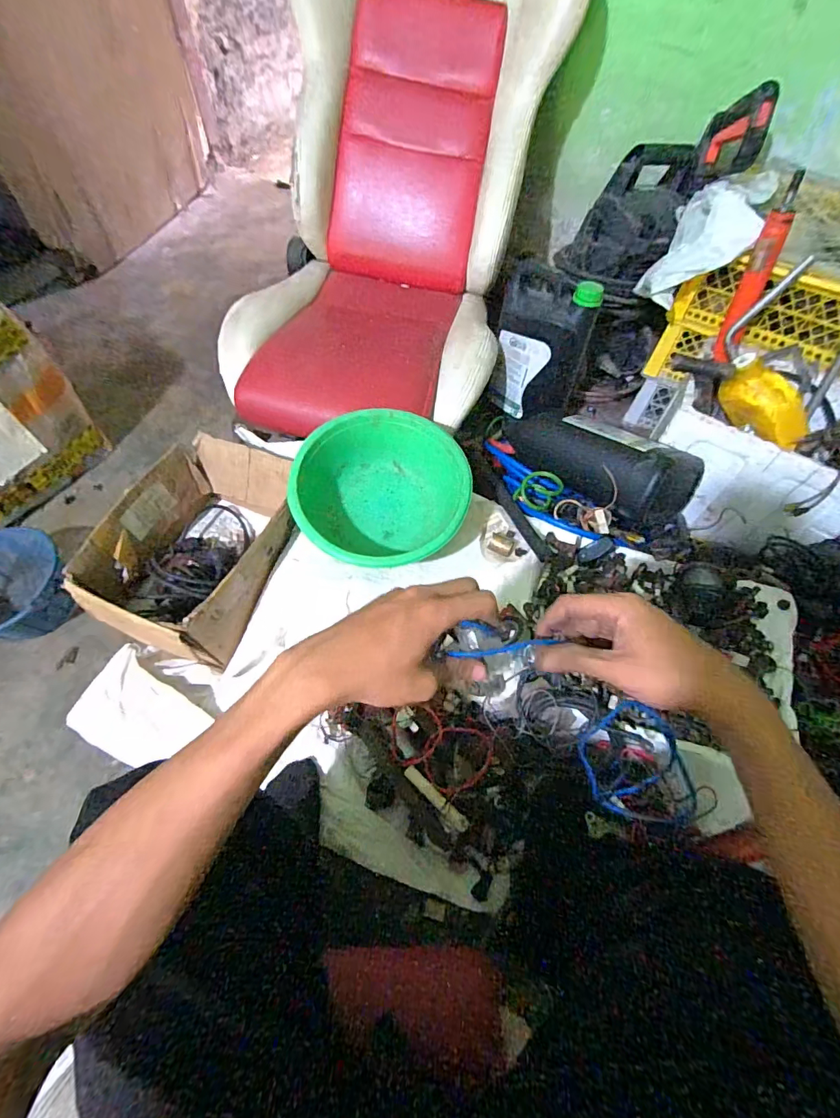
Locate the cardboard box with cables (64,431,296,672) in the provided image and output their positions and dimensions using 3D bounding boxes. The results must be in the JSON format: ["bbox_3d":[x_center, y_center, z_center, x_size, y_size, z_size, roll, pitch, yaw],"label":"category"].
[{"bbox_3d":[-0.342,-0.027,0.746,0.228,0.136,0.330,17,61,6],"label":"cardboard box with cables"}]

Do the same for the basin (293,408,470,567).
[{"bbox_3d":[-0.062,-0.095,0.755,0.266,0.155,0.247,2,61,-3],"label":"basin"}]

